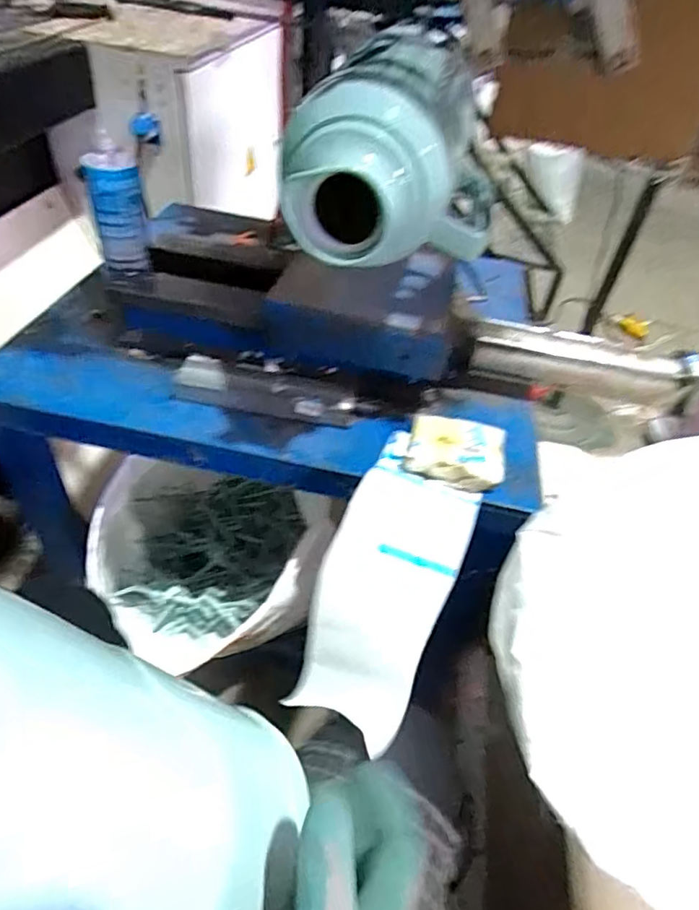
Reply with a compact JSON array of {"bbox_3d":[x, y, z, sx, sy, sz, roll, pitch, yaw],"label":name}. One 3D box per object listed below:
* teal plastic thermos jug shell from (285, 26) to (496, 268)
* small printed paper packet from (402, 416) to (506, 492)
[{"bbox_3d":[0.040,-0.287,0.517,0.167,0.115,0.309,6,45,-1],"label":"teal plastic thermos jug shell"},{"bbox_3d":[0.114,-0.004,0.603,0.099,0.029,0.082,14,46,7],"label":"small printed paper packet"}]

